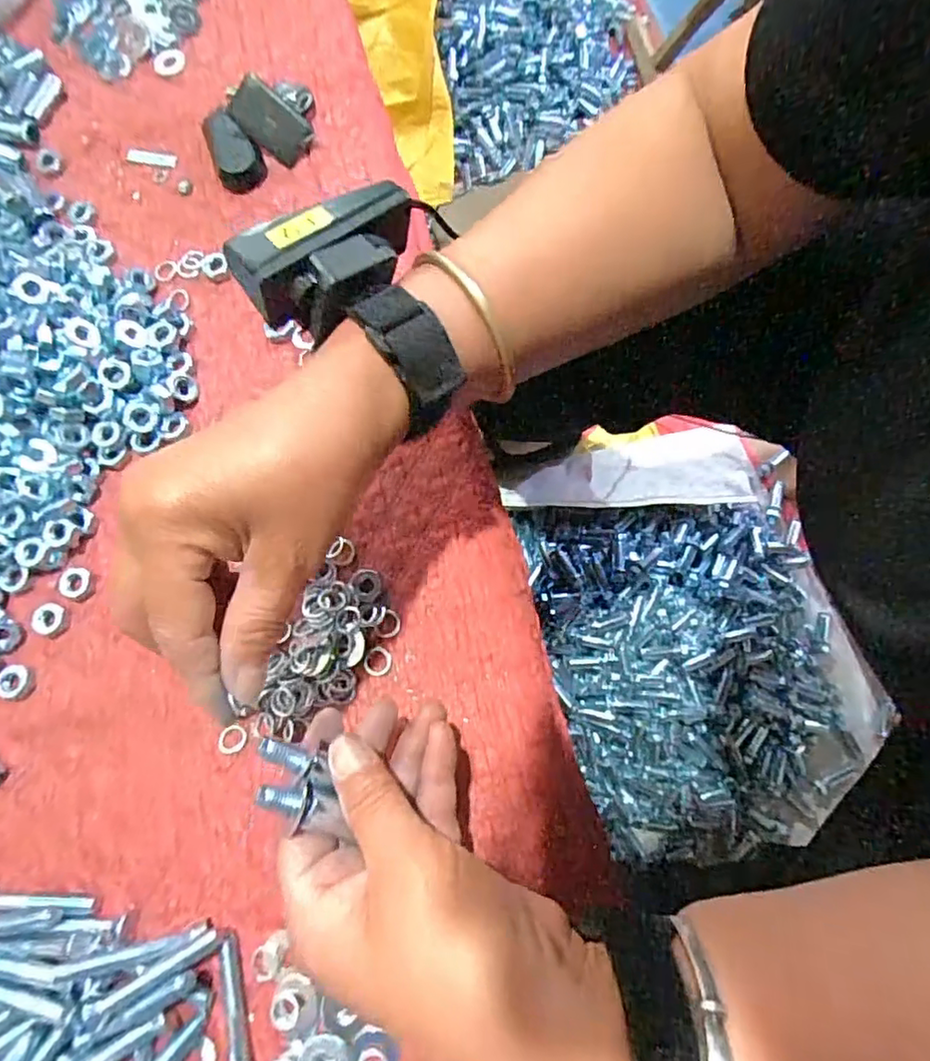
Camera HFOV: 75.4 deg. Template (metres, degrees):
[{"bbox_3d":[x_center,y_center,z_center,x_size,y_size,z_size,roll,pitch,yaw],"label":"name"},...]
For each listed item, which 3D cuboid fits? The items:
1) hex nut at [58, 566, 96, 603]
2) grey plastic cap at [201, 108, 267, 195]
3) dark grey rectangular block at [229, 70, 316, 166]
[{"bbox_3d":[-0.208,0.028,0.321,0.018,0.006,0.017,25,77,8],"label":"hex nut"},{"bbox_3d":[-0.144,-0.238,0.376,0.029,0.020,0.043,-20,75,-4],"label":"grey plastic cap"},{"bbox_3d":[-0.122,-0.258,0.380,0.049,0.005,0.028,34,107,-21],"label":"dark grey rectangular block"}]

